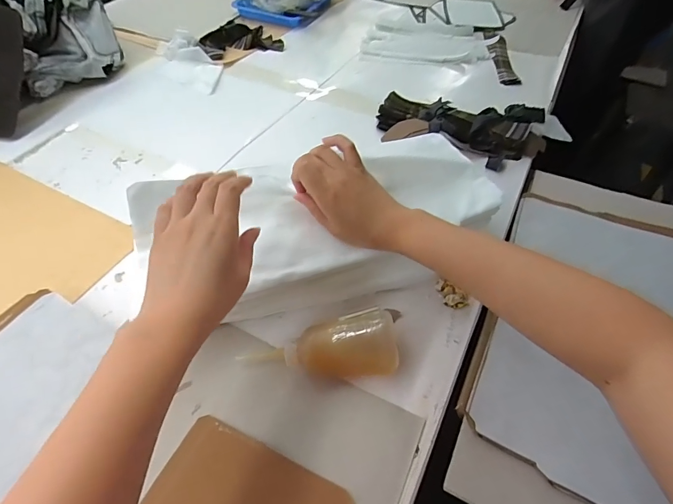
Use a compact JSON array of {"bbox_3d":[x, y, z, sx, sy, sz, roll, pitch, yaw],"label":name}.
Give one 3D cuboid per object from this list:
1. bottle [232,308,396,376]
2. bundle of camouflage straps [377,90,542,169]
[{"bbox_3d":[-0.017,0.103,0.409,0.157,0.062,0.061,-4,52,-4],"label":"bottle"},{"bbox_3d":[0.216,-0.222,0.678,0.299,0.055,0.138,14,53,10],"label":"bundle of camouflage straps"}]

